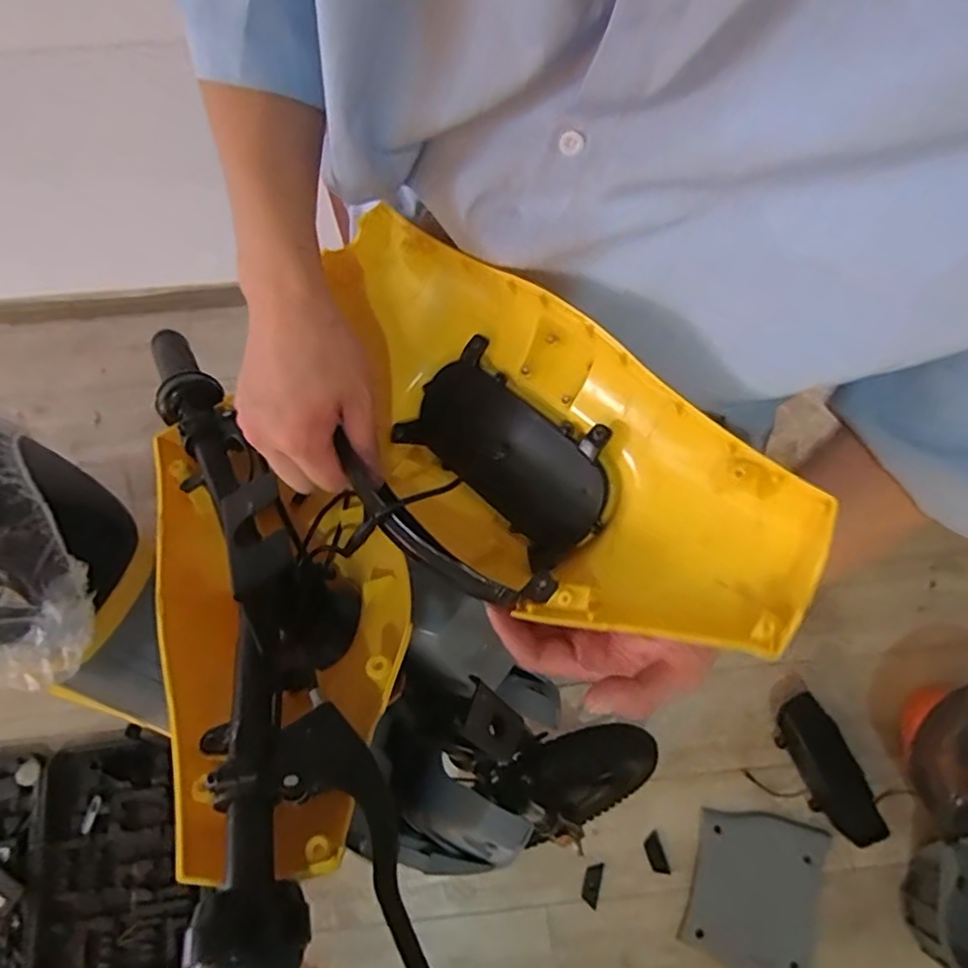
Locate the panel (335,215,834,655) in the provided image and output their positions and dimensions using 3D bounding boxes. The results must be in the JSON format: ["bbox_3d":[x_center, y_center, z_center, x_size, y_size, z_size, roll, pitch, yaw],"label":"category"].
[{"bbox_3d":[0.009,-0.027,0.384,0.372,0.065,0.171,38,108,26],"label":"panel"}]

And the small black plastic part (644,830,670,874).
[{"bbox_3d":[0.341,0.736,1.214,0.034,0.009,0.075,-15,73,-6],"label":"small black plastic part"}]

